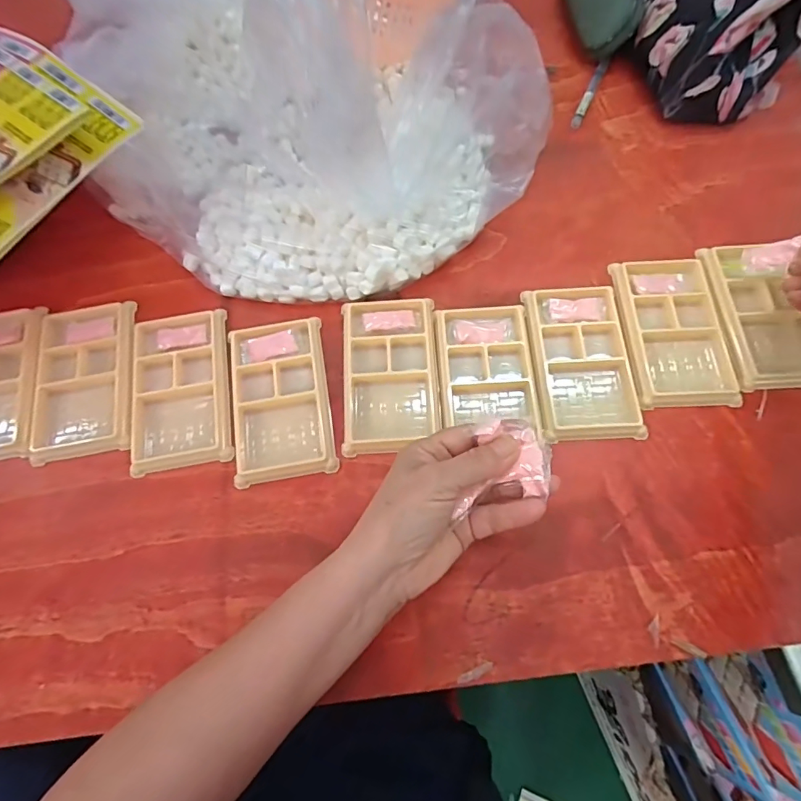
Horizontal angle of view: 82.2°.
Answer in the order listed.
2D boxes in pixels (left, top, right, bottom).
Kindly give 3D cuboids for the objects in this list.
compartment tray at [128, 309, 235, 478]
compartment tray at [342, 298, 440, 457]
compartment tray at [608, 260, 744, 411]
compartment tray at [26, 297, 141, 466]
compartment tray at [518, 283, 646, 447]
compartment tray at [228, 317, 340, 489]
[{"bbox_3d":[-0.184,-0.011,0.384,0.077,0.011,0.130,-10,71,-2],"label":"compartment tray"},{"bbox_3d":[-0.009,-0.024,0.383,0.078,0.008,0.132,-2,71,1],"label":"compartment tray"},{"bbox_3d":[0.231,-0.060,0.391,0.078,0.010,0.135,-4,71,0],"label":"compartment tray"},{"bbox_3d":[-0.268,-0.018,0.387,0.085,0.011,0.133,-7,71,-1],"label":"compartment tray"},{"bbox_3d":[0.150,-0.034,0.384,0.082,0.009,0.135,-4,71,0],"label":"compartment tray"},{"bbox_3d":[-0.099,-0.003,0.377,0.077,0.009,0.133,-10,71,-2],"label":"compartment tray"}]

